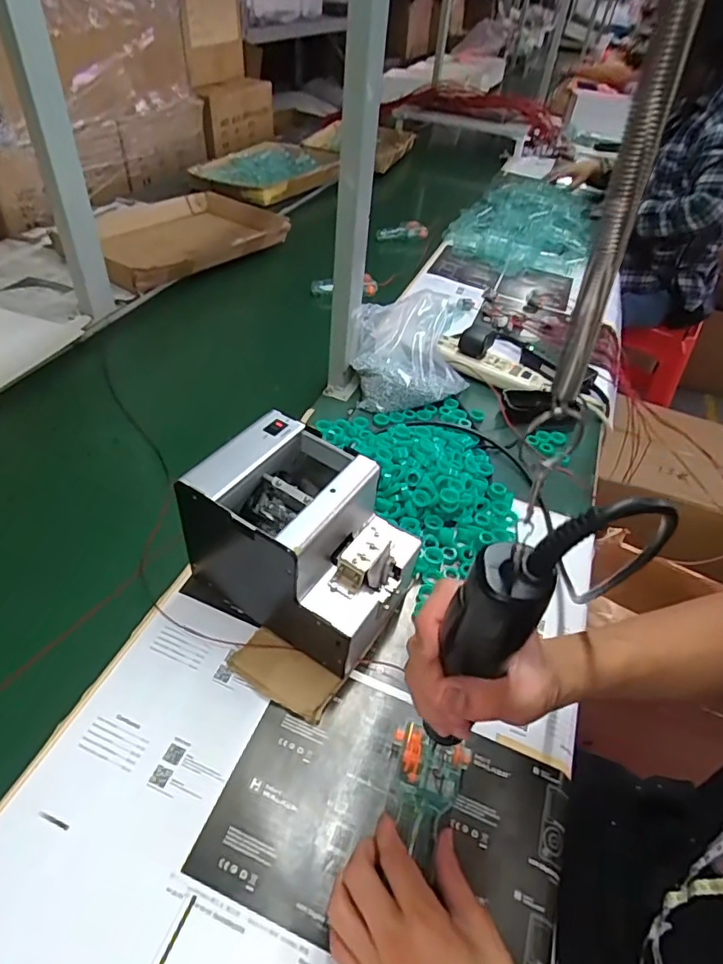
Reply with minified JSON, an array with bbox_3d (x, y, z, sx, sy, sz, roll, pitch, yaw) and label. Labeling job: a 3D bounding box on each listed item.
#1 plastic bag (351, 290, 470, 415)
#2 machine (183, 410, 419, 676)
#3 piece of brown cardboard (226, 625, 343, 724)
[{"bbox_3d":[0.076,-0.191,0.794,0.138,0.110,0.195,32,49,23],"label":"plastic bag"},{"bbox_3d":[-0.052,0.056,0.504,0.184,0.152,0.131,26,47,18],"label":"machine"},{"bbox_3d":[-0.070,0.173,0.491,0.094,0.009,0.048,26,47,18],"label":"piece of brown cardboard"}]

